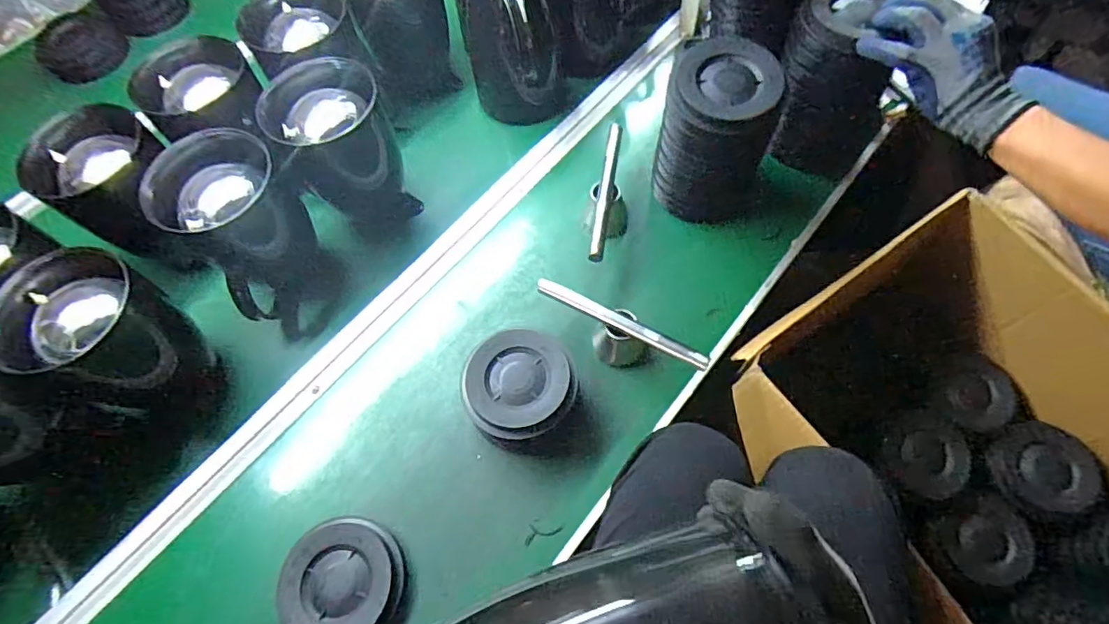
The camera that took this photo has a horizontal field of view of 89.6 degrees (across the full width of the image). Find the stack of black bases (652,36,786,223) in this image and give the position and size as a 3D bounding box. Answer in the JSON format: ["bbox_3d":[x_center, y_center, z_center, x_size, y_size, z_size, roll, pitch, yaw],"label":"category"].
[{"bbox_3d":[0.194,-0.204,0.670,0.125,0.200,0.096,17,65,12],"label":"stack of black bases"}]

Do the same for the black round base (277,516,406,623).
[{"bbox_3d":[-0.210,0.267,0.549,0.118,0.036,0.117,-2,63,3],"label":"black round base"}]

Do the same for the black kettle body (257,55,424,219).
[{"bbox_3d":[-0.255,-0.199,0.692,0.125,0.186,0.114,-20,63,-6],"label":"black kettle body"}]

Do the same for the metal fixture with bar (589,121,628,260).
[{"bbox_3d":[0.070,-0.145,0.710,0.047,0.070,0.205,1,63,4],"label":"metal fixture with bar"}]

